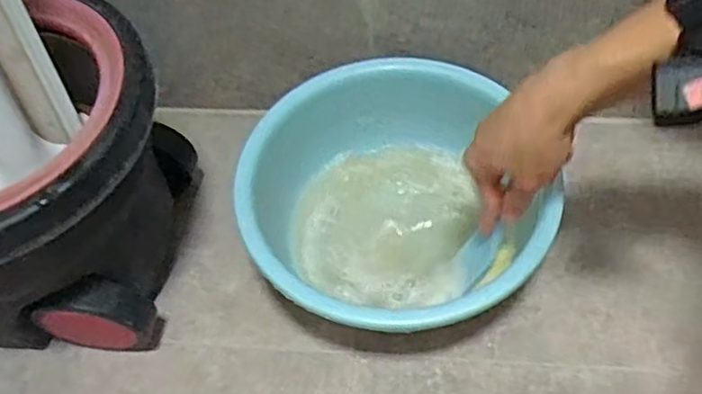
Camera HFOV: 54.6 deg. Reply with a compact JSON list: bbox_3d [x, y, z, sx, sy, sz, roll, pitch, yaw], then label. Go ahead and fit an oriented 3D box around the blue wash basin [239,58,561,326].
[{"bbox_3d":[0.034,0.017,0.636,0.252,0.129,0.255,-2,55,3],"label":"blue wash basin"}]

